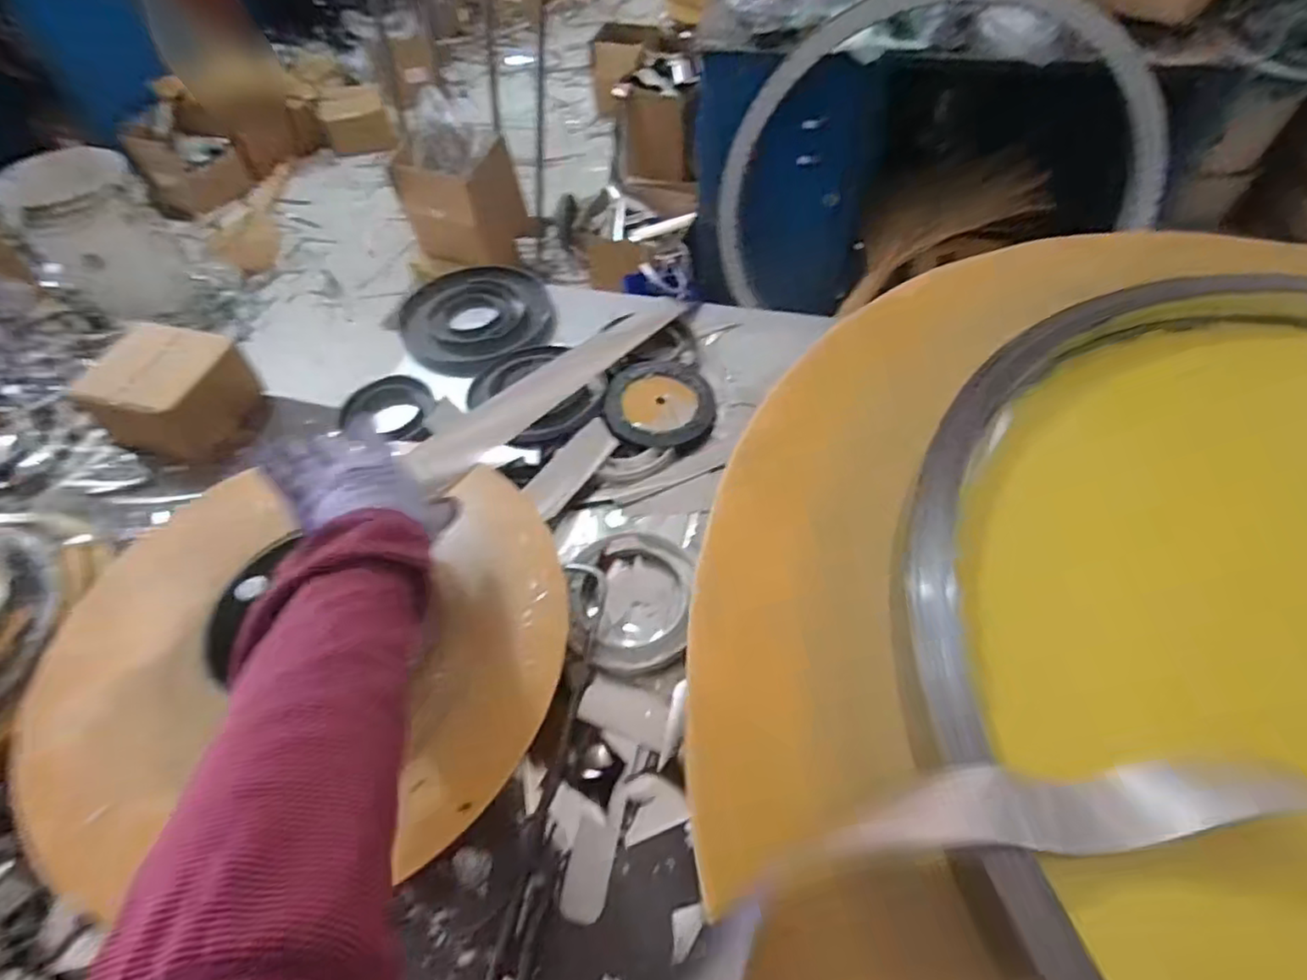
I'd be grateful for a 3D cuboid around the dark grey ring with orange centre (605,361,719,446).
[{"bbox_3d":[0.005,-0.100,0.714,0.115,0.016,0.119,-1,53,1],"label":"dark grey ring with orange centre"}]

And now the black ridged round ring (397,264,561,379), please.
[{"bbox_3d":[-0.227,-0.226,0.833,0.183,0.017,0.188,-1,53,1],"label":"black ridged round ring"}]

